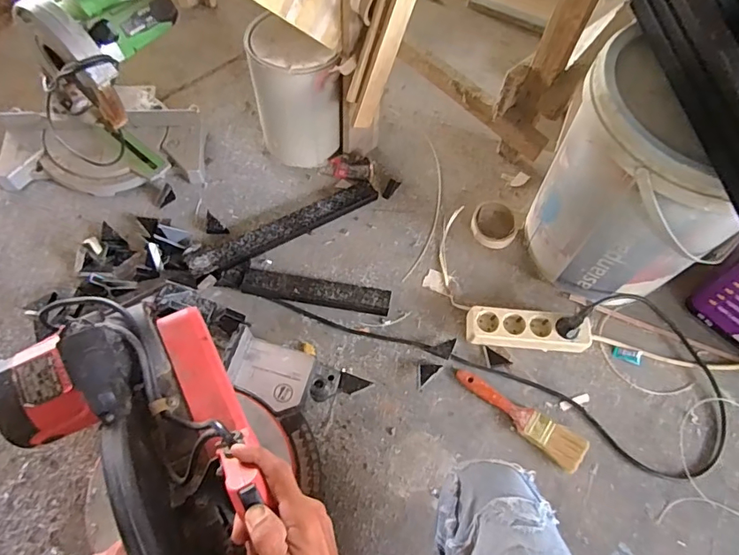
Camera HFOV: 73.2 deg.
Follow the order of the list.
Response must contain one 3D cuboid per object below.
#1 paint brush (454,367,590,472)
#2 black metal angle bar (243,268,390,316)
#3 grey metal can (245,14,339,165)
[{"bbox_3d":[0.243,0.217,0.800,0.221,0.024,0.055,39,68,14],"label":"paint brush"},{"bbox_3d":[-0.093,0.025,0.877,0.256,0.026,0.047,9,64,1],"label":"black metal angle bar"},{"bbox_3d":[-0.141,-0.337,0.947,0.146,0.231,0.151,-15,66,-11],"label":"grey metal can"}]

